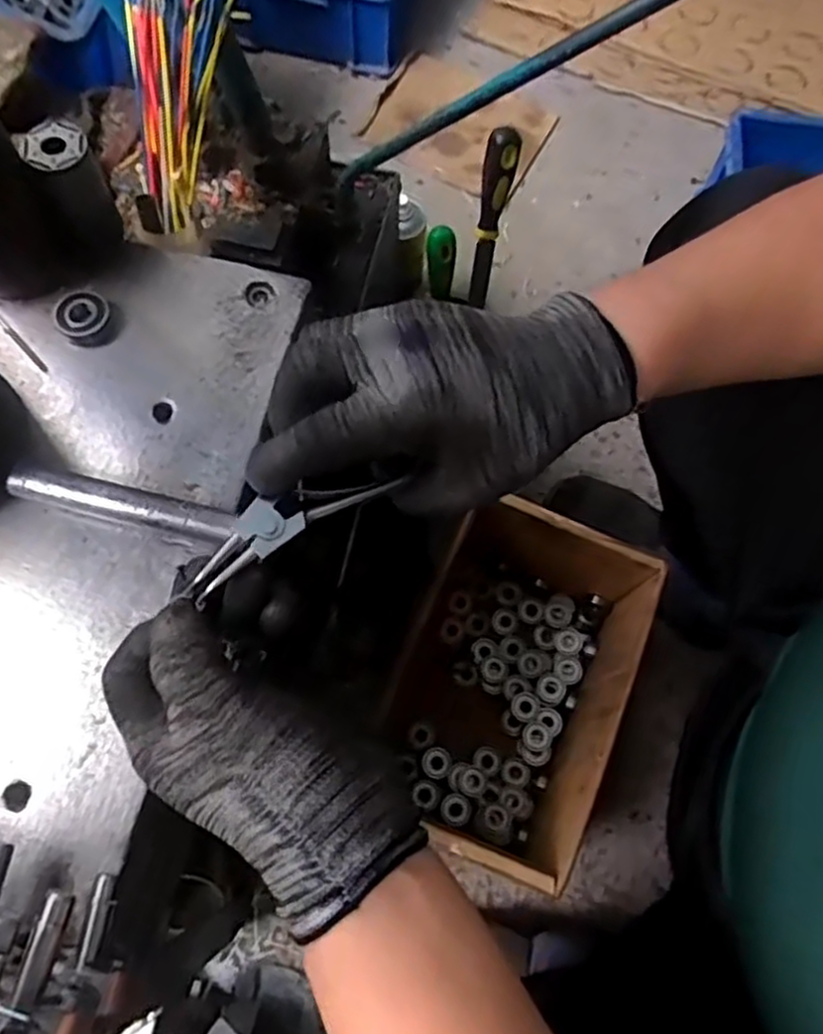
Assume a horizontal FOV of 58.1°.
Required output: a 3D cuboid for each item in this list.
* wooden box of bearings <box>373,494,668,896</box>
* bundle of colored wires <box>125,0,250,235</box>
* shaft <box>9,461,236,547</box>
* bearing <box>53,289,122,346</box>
[{"bbox_3d":[0.092,0.167,0.731,0.189,0.176,0.299,23,71,7],"label":"wooden box of bearings"},{"bbox_3d":[-0.170,-0.292,0.526,0.068,0.158,0.032,25,36,8],"label":"bundle of colored wires"},{"bbox_3d":[-0.164,-0.006,0.425,0.128,0.017,0.022,15,70,4],"label":"shaft"},{"bbox_3d":[-0.208,-0.129,0.475,0.037,0.015,0.037,-19,71,-8],"label":"bearing"}]

